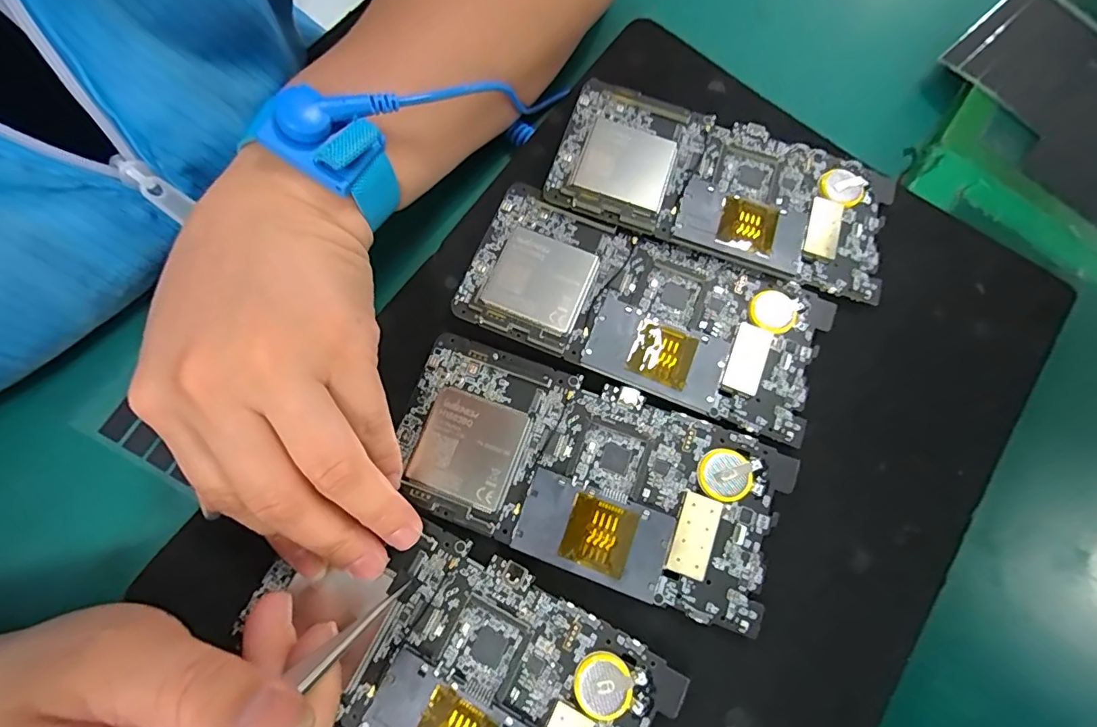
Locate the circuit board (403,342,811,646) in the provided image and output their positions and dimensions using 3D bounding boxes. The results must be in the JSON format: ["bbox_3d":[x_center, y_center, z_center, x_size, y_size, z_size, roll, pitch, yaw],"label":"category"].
[{"bbox_3d":[0.013,0.043,0.196,0.149,0.011,0.072,21,74,-2],"label":"circuit board"}]

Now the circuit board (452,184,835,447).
[{"bbox_3d":[0.040,-0.024,0.212,0.152,0.004,0.067,24,74,-1],"label":"circuit board"}]

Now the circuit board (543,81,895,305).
[{"bbox_3d":[0.079,-0.083,0.226,0.150,0.009,0.070,21,74,-2],"label":"circuit board"}]

